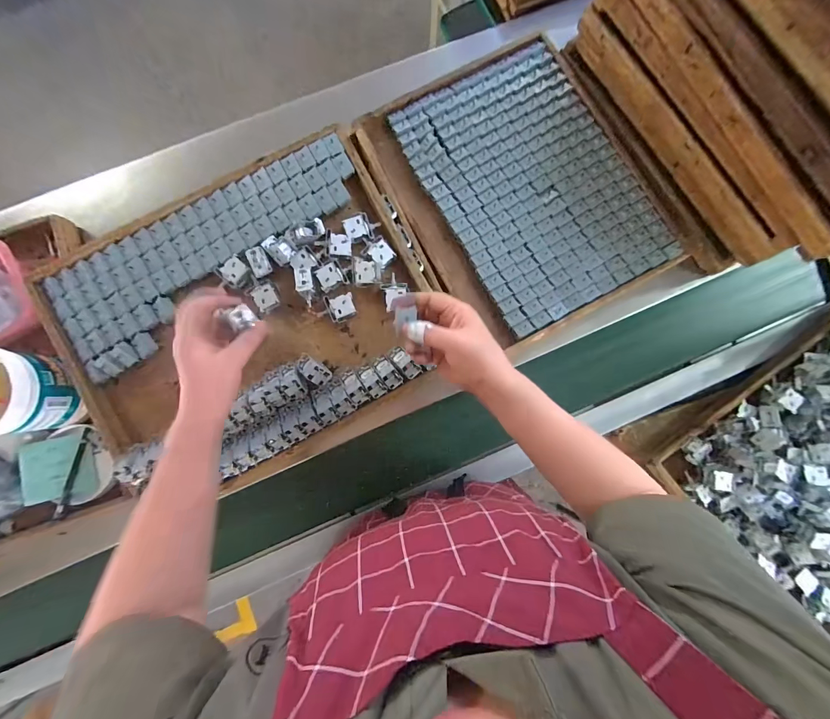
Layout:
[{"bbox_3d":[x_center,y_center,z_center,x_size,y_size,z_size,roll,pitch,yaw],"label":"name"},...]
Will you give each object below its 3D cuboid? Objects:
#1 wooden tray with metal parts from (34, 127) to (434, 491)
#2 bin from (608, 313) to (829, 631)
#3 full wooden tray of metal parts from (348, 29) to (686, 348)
[{"bbox_3d":[-0.237,-0.052,0.503,0.504,0.073,0.382,-28,87,-3],"label":"wooden tray with metal parts"},{"bbox_3d":[0.676,0.173,0.559,0.479,0.127,0.400,-34,87,-4],"label":"bin"},{"bbox_3d":[0.183,-0.294,0.603,0.392,0.052,0.467,-30,87,-4],"label":"full wooden tray of metal parts"}]

